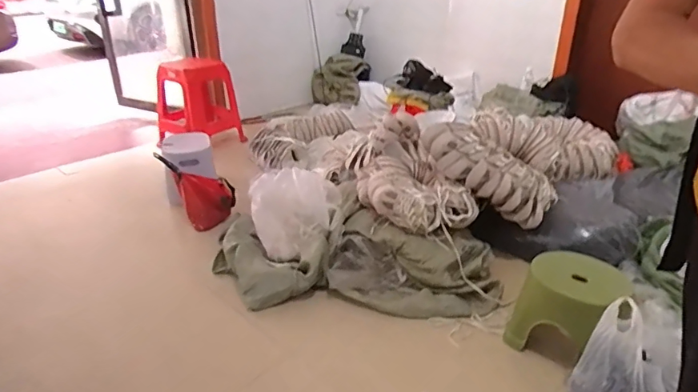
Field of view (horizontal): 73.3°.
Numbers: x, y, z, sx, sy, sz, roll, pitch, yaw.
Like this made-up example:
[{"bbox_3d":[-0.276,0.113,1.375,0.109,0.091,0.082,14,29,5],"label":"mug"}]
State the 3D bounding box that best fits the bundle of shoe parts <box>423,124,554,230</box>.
[{"bbox_3d":[0.509,-0.086,1.700,0.532,0.166,0.227,34,31,2],"label":"bundle of shoe parts"}]

